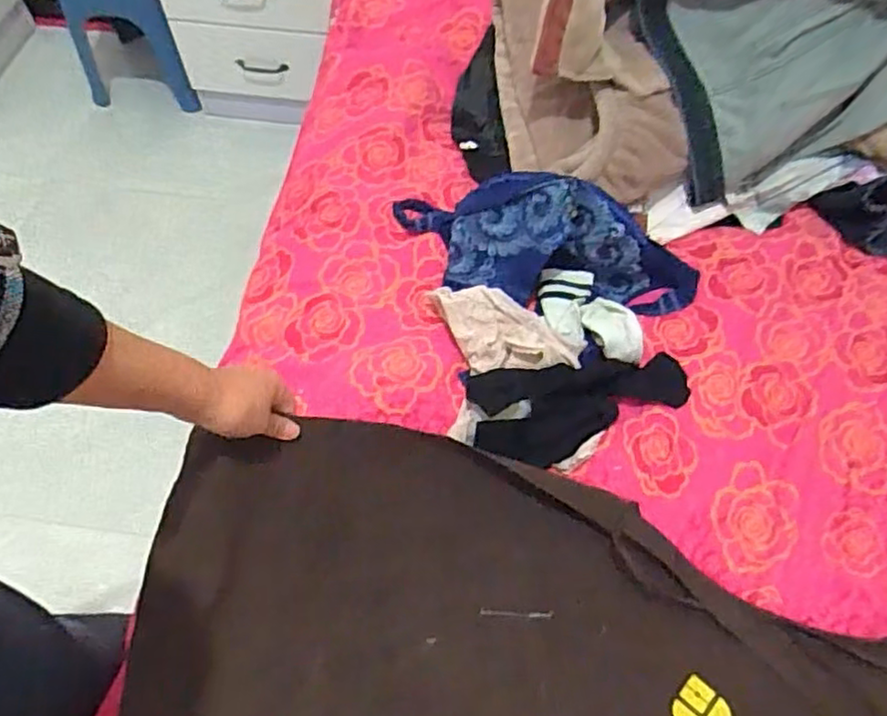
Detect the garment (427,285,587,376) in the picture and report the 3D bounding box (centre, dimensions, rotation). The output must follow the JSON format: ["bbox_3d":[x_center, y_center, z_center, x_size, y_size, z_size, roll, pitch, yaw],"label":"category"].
[{"bbox_3d":[0.064,-0.039,0.788,0.198,0.043,0.110,32,63,16],"label":"garment"}]

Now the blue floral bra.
[{"bbox_3d":[0.122,-0.137,0.842,0.399,0.142,0.117,14,59,6],"label":"blue floral bra"}]

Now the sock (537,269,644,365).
[{"bbox_3d":[0.172,-0.058,0.825,0.084,0.035,0.162,-19,61,-12],"label":"sock"}]

